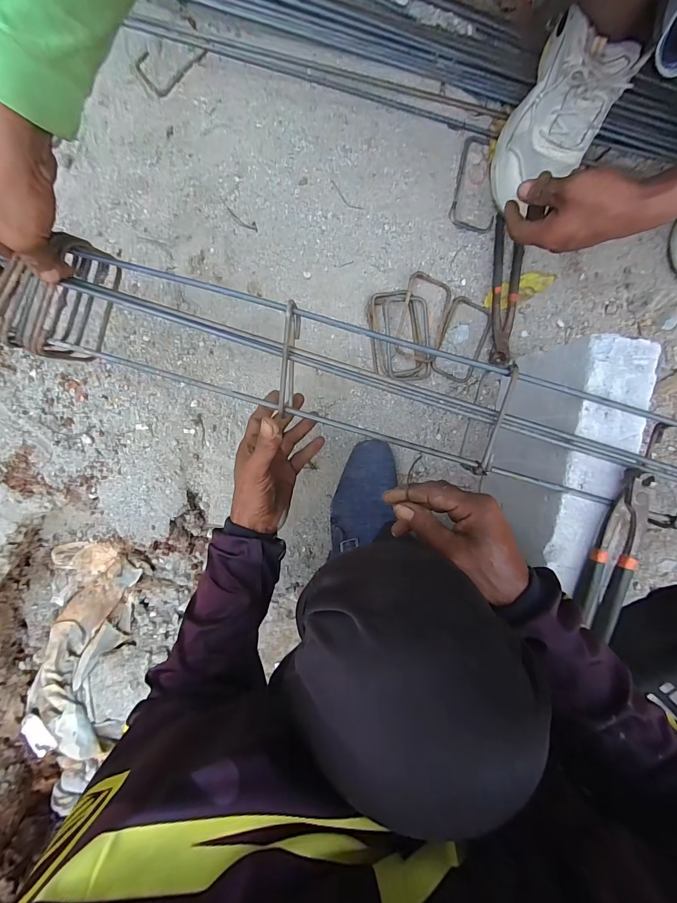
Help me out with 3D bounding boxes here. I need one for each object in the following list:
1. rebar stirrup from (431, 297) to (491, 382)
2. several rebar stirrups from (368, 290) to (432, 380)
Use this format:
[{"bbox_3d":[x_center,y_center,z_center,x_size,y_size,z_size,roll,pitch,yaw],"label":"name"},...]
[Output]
[{"bbox_3d":[0.189,-0.173,0.541,0.074,0.014,0.121,18,94,-3],"label":"rebar stirrup"},{"bbox_3d":[0.093,-0.170,0.520,0.087,0.020,0.125,-8,95,-1],"label":"several rebar stirrups"}]

